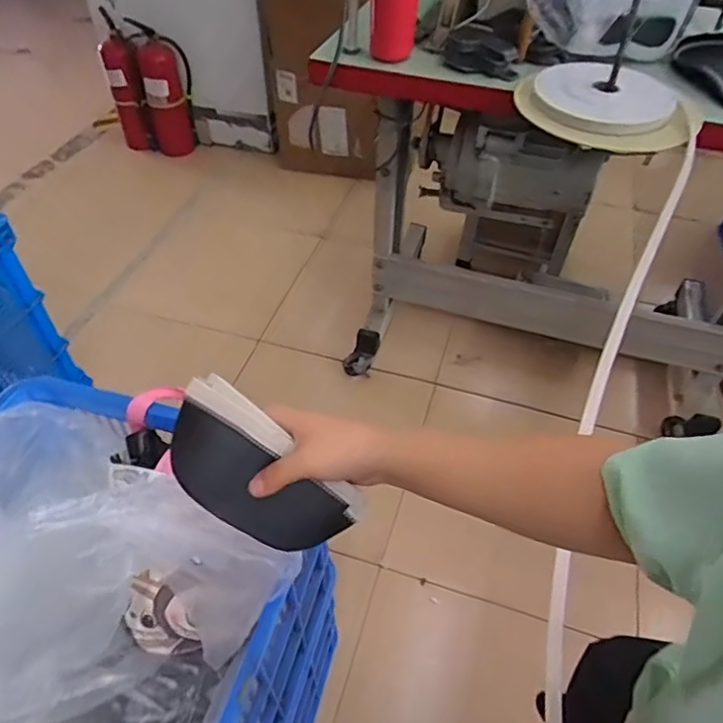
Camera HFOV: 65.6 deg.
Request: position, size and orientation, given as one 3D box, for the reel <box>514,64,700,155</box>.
[{"bbox_3d":[0.359,-0.373,0.810,0.221,0.055,0.238,1,48,-1],"label":"reel"}]

